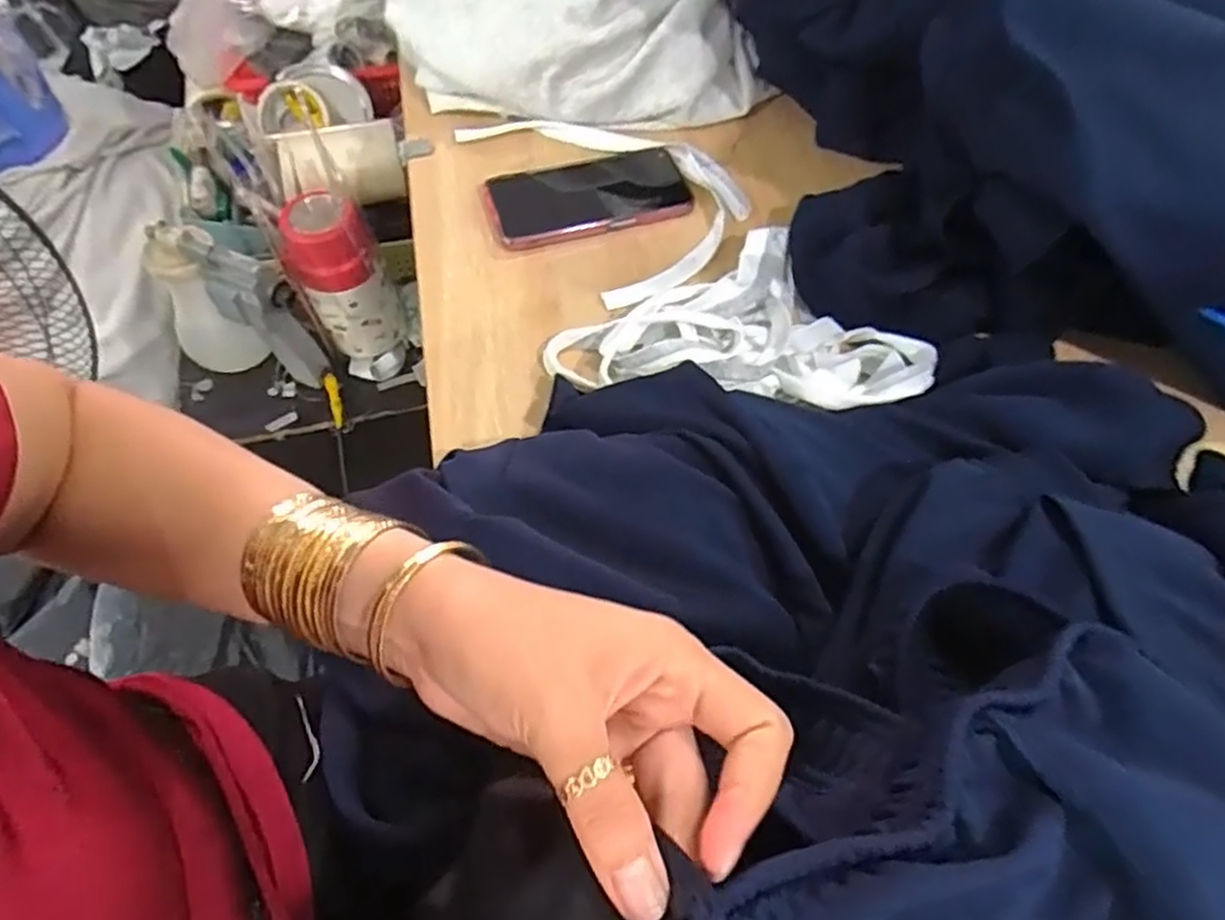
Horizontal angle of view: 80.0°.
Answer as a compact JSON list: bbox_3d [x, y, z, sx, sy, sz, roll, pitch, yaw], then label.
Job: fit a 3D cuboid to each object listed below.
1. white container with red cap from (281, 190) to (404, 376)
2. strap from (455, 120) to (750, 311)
[{"bbox_3d":[-0.313,-0.203,0.862,0.094,0.219,0.100,1,62,-2],"label":"white container with red cap"},{"bbox_3d":[0.002,-0.237,0.613,0.164,0.017,0.237,-30,67,-17],"label":"strap"}]

